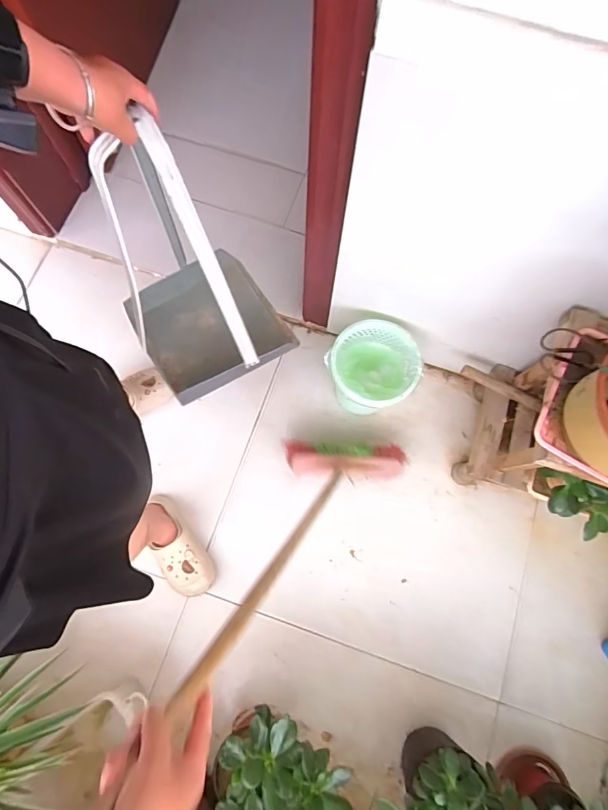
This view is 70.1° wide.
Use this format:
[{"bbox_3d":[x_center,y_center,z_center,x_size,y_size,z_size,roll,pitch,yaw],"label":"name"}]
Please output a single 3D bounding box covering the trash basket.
[{"bbox_3d":[0.175,-0.068,1.174,0.225,0.266,0.210,0,72,1],"label":"trash basket"}]

